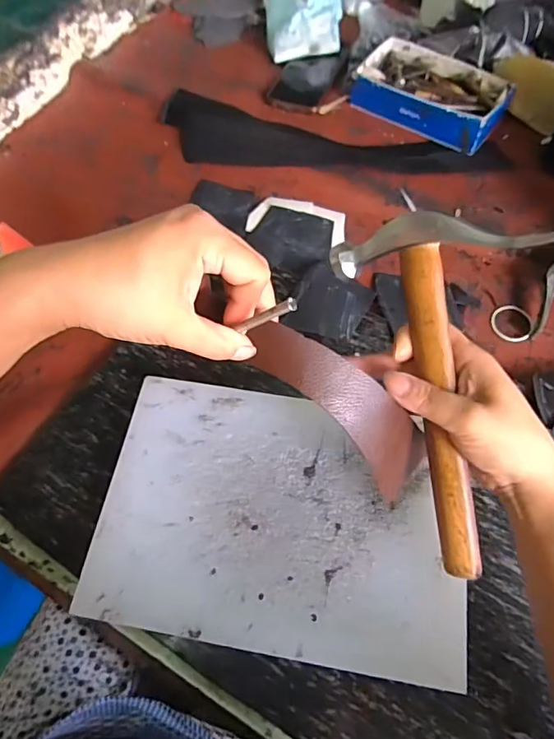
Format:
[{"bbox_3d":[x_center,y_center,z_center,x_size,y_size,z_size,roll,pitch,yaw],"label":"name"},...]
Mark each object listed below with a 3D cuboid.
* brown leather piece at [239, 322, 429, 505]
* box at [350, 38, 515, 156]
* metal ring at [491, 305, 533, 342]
[{"bbox_3d":[0.048,0.026,0.314,0.154,0.030,0.046,43,67,-20],"label":"brown leather piece"},{"bbox_3d":[0.201,-0.359,0.639,0.186,0.045,0.107,33,69,18],"label":"box"},{"bbox_3d":[0.253,-0.049,0.525,0.042,0.005,0.049,14,65,10],"label":"metal ring"}]

